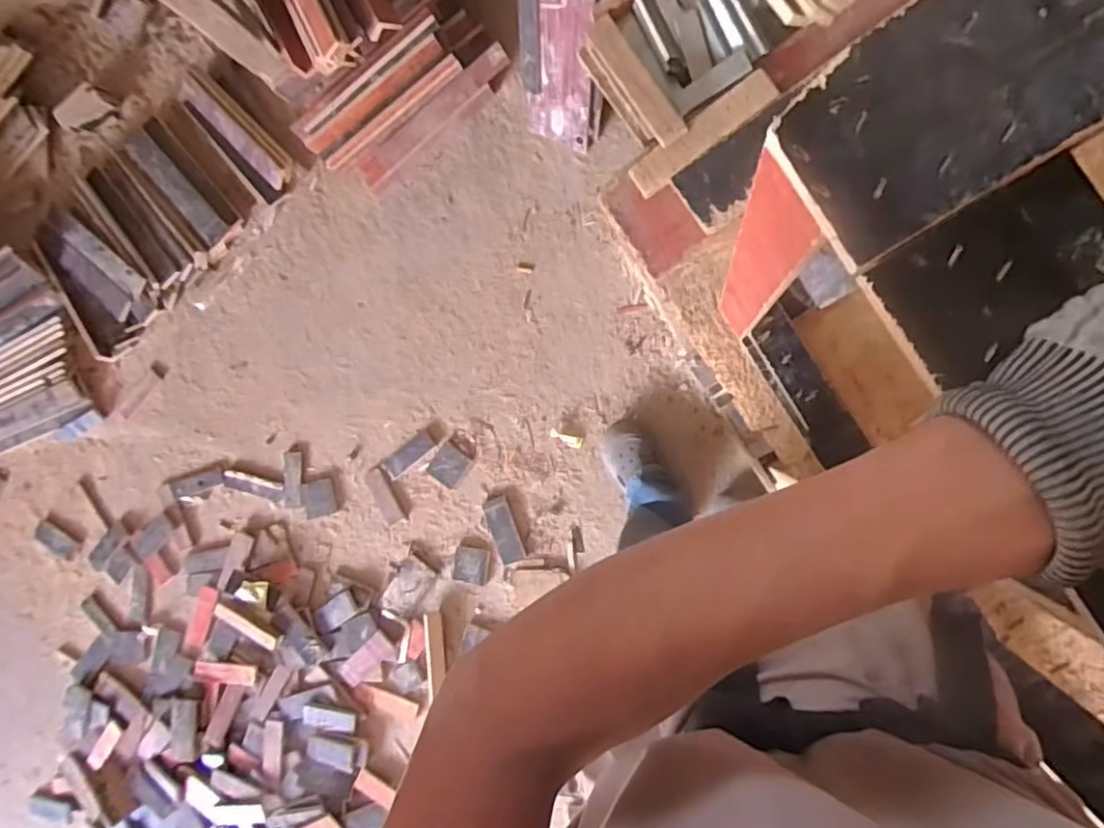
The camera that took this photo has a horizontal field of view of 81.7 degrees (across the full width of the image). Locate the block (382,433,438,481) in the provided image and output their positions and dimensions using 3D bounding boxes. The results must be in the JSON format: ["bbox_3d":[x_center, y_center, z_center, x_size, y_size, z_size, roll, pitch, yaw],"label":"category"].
[{"bbox_3d":[-0.353,0.104,1.576,0.135,0.017,0.055,-40,82,10],"label":"block"}]

